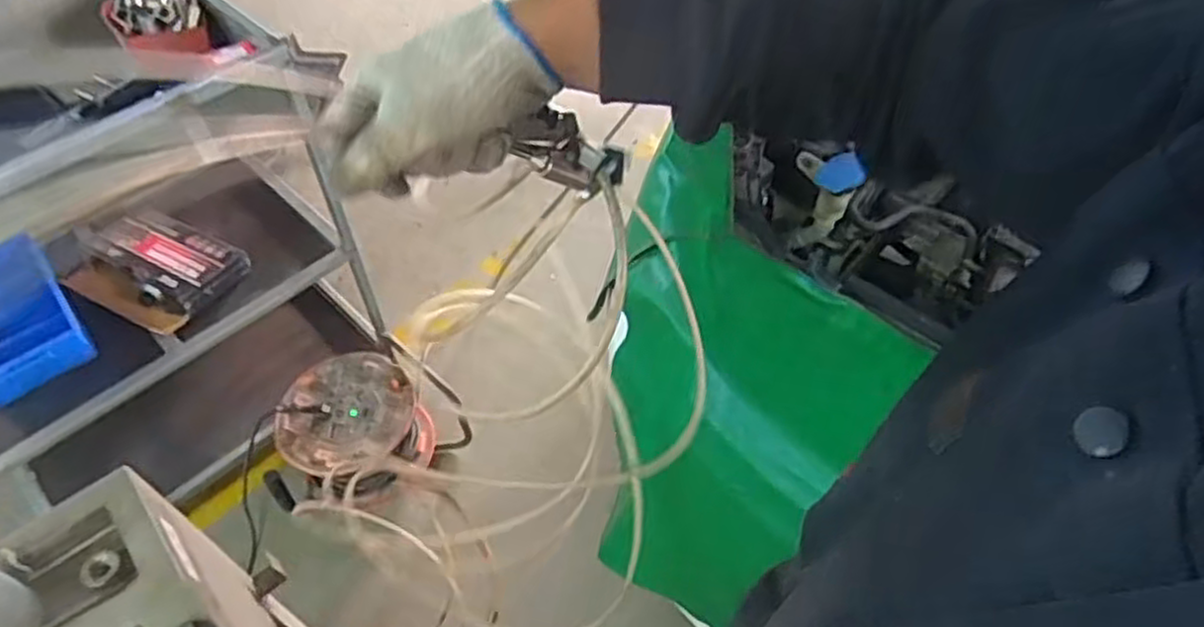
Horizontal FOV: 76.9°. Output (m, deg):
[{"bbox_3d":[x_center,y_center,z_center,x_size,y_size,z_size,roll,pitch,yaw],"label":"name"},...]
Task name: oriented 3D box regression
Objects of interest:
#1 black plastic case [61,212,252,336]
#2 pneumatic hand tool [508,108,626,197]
[{"bbox_3d":[-0.905,-0.096,1.534,0.263,0.073,0.223,29,65,-7],"label":"black plastic case"},{"bbox_3d":[-0.018,-0.111,0.536,0.093,0.043,0.025,19,36,-44],"label":"pneumatic hand tool"}]

